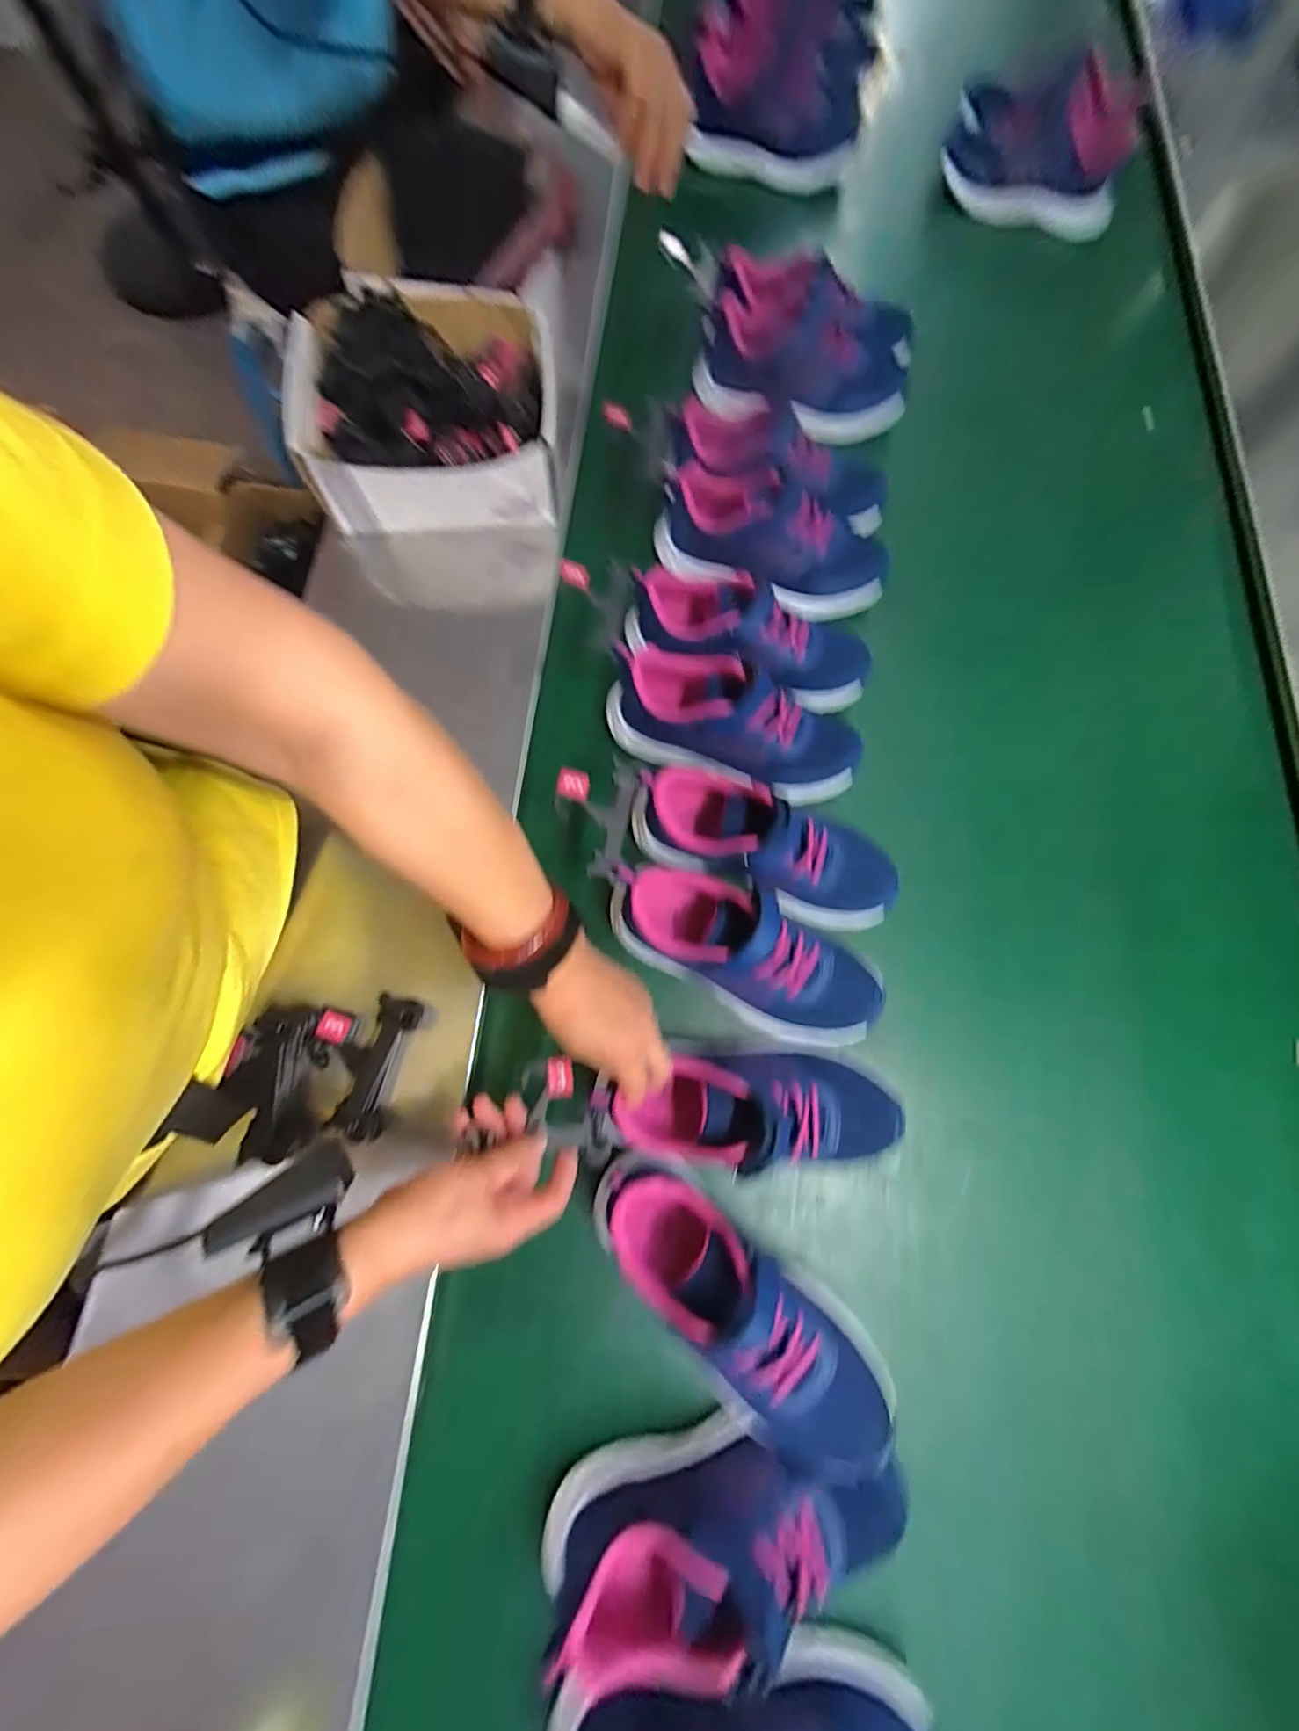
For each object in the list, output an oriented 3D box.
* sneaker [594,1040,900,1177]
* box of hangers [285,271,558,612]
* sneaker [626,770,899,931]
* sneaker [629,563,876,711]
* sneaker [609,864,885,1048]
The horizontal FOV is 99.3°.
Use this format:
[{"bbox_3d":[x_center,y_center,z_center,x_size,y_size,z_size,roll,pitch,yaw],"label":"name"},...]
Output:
[{"bbox_3d":[0.077,0.185,0.420,0.231,0.087,0.088,2,75,-9],"label":"sneaker"},{"bbox_3d":[-0.216,-0.435,0.573,0.238,0.167,0.222,-3,75,-3],"label":"box of hangers"},{"bbox_3d":[0.101,-0.019,0.470,0.231,0.094,0.078,20,75,3],"label":"sneaker"},{"bbox_3d":[0.099,-0.217,0.519,0.233,0.078,0.090,8,75,0],"label":"sneaker"},{"bbox_3d":[0.077,0.072,0.454,0.238,0.079,0.087,29,76,6],"label":"sneaker"}]

